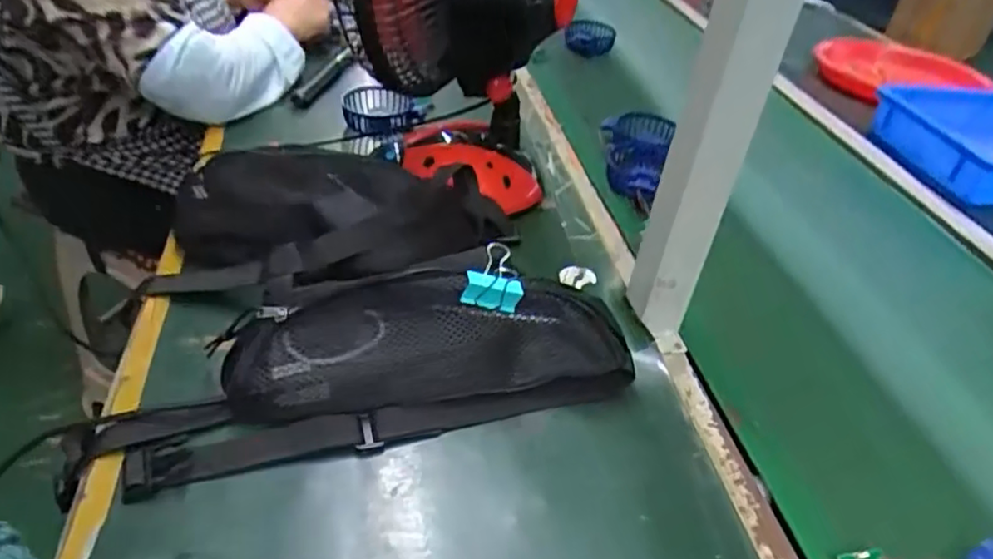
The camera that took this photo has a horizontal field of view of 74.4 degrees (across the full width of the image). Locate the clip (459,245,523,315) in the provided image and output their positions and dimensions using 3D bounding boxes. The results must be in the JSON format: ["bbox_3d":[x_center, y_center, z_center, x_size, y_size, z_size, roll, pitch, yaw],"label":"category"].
[{"bbox_3d":[-0.003,-0.002,0.477,0.044,0.035,0.037,3,39,-4],"label":"clip"}]

